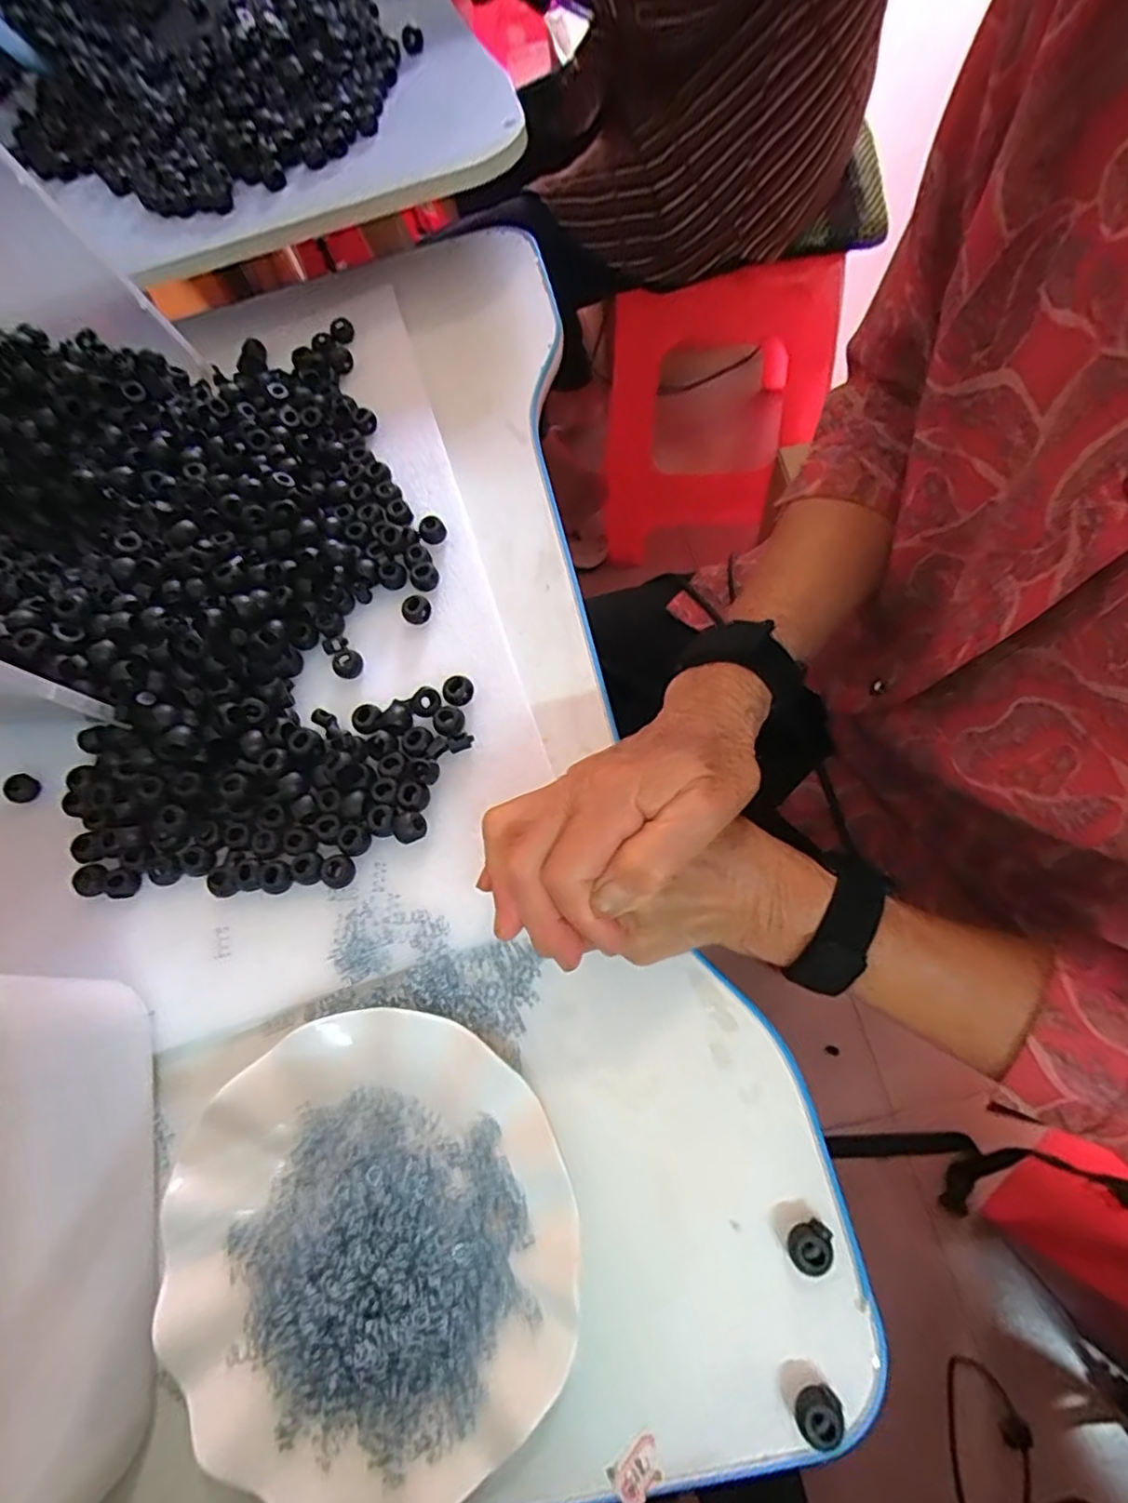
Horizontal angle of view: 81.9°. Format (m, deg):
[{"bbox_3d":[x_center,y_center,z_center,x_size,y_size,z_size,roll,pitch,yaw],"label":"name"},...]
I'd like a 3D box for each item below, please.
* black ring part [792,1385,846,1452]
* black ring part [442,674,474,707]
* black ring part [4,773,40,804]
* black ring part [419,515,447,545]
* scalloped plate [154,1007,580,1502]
[{"bbox_3d":[0.100,0.261,0.257,0.018,0.015,0.015,-21,68,0],"label":"black ring part"},{"bbox_3d":[-0.062,-0.035,0.381,0.017,0.012,0.016,-30,68,-4],"label":"black ring part"},{"bbox_3d":[-0.329,0.022,0.394,0.014,0.011,0.017,17,72,13],"label":"black ring part"},{"bbox_3d":[-0.086,-0.144,0.422,0.016,0.013,0.013,-28,68,-3],"label":"black ring part"},{"bbox_3d":[-0.087,0.213,0.284,0.178,0.020,0.175,38,78,19],"label":"scalloped plate"}]

